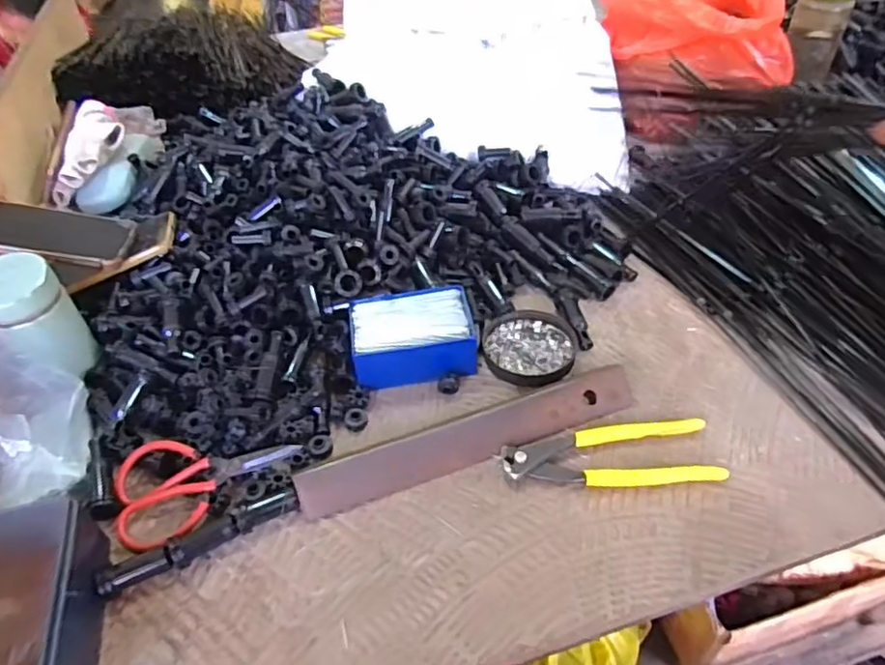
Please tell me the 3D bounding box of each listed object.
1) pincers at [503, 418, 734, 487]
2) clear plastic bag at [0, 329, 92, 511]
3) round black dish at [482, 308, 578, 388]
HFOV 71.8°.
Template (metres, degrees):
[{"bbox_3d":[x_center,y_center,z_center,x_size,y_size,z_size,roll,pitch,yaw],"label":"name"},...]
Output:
[{"bbox_3d":[0.131,0.095,0.485,0.165,0.014,0.057,-3,45,1],"label":"pincers"},{"bbox_3d":[-0.338,0.059,0.480,0.080,0.092,0.121,-15,46,-10],"label":"clear plastic bag"},{"bbox_3d":[0.081,0.013,0.575,0.086,0.012,0.085,-2,45,2],"label":"round black dish"}]

